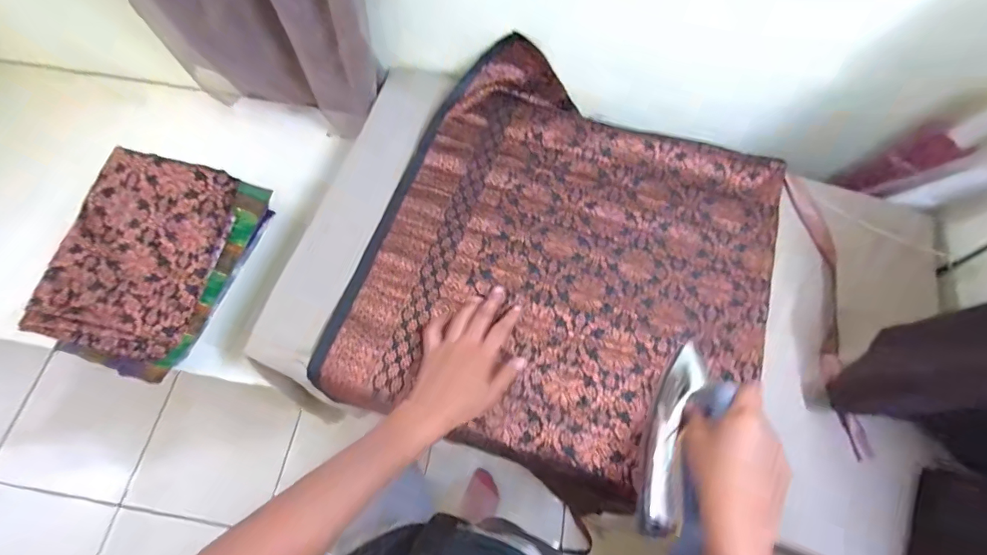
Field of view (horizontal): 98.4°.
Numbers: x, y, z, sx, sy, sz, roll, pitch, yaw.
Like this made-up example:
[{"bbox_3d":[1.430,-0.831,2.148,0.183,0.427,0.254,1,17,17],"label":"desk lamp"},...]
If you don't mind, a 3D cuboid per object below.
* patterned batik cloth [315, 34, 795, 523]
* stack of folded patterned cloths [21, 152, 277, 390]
[{"bbox_3d":[0.100,-0.031,0.541,0.479,0.033,0.520,22,69,7],"label":"patterned batik cloth"},{"bbox_3d":[-0.461,-0.023,0.586,0.165,0.130,0.288,13,69,4],"label":"stack of folded patterned cloths"}]

